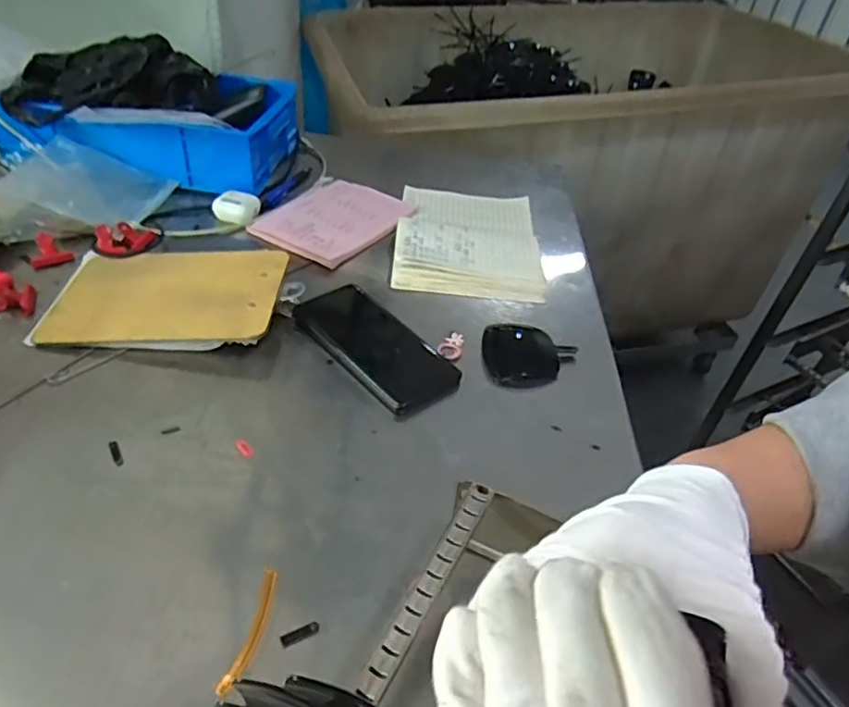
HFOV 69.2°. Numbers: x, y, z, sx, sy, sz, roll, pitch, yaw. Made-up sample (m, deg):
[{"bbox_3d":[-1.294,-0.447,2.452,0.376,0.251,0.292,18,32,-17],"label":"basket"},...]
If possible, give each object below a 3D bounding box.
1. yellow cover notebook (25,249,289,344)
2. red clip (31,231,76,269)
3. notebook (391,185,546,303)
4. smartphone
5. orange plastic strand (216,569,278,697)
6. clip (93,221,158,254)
[{"bbox_3d":[-0.243,-0.060,0.593,0.204,0.034,0.137,5,40,-2],"label":"yellow cover notebook"},{"bbox_3d":[-0.395,-0.110,0.647,0.040,0.026,0.034,-20,47,-28],"label":"red clip"},{"bbox_3d":[0.054,-0.149,0.752,0.169,0.013,0.237,5,40,-1],"label":"notebook"},{"bbox_3d":[-0.045,-0.011,0.583,0.082,0.017,0.168,-29,52,-35],"label":"smartphone"},{"bbox_3d":[-0.104,0.167,0.374,0.012,0.004,0.077,11,40,5],"label":"orange plastic strand"},{"bbox_3d":[-0.323,-0.122,0.668,0.057,0.022,0.041,-12,44,-21],"label":"clip"}]

